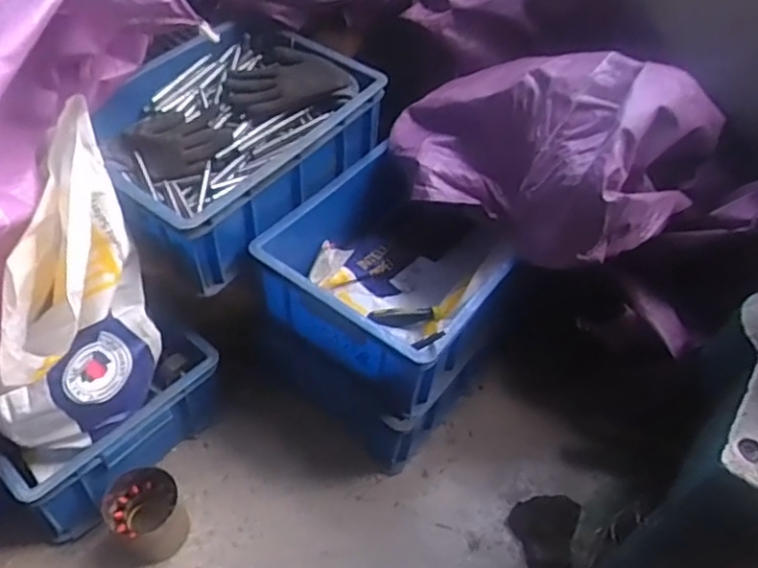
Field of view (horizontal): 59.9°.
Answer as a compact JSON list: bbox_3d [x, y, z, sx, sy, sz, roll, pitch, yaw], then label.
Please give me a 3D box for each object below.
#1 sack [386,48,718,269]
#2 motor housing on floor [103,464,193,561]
[{"bbox_3d":[0.215,-0.219,0.904,0.409,0.215,0.281,35,54,23],"label":"sack"},{"bbox_3d":[-0.308,0.311,0.883,0.092,0.077,0.111,-21,54,-23],"label":"motor housing on floor"}]

